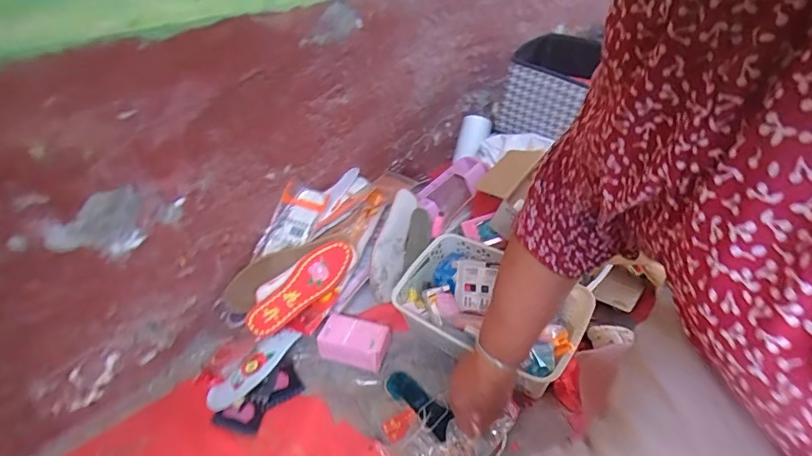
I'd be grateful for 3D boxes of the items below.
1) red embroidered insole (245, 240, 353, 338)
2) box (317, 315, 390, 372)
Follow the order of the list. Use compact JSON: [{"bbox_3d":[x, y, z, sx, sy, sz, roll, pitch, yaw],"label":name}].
[{"bbox_3d":[-0.181,0.099,0.777,0.208,0.072,0.015,-36,9,-20],"label":"red embroidered insole"},{"bbox_3d":[-0.088,0.195,0.773,0.108,0.049,0.065,9,37,13],"label":"box"}]

